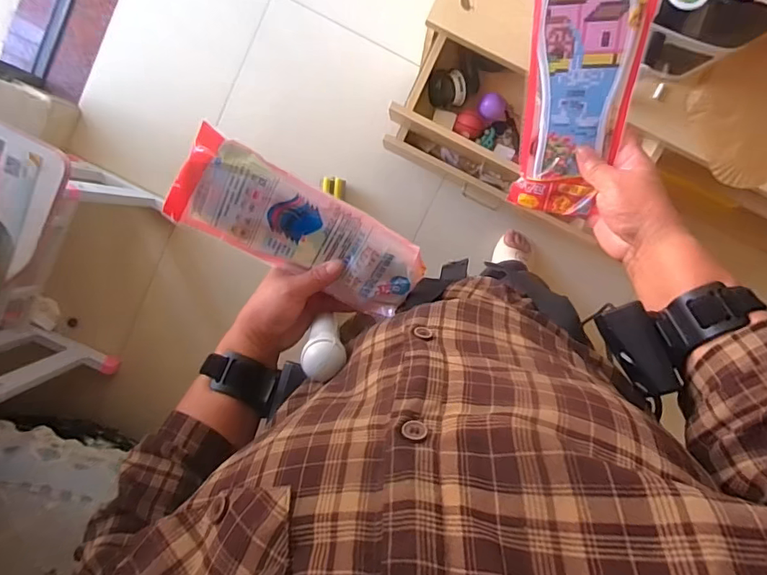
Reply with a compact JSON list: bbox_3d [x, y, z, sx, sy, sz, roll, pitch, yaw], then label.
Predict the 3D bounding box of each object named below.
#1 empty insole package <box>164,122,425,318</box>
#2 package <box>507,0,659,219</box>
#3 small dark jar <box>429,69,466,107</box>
[{"bbox_3d":[-0.075,-0.049,0.431,0.226,0.013,0.089,28,121,-9],"label":"empty insole package"},{"bbox_3d":[0.163,-0.171,0.399,0.087,0.008,0.225,10,122,15],"label":"package"},{"bbox_3d":[0.127,-0.396,0.951,0.074,0.046,0.063,-5,99,-1],"label":"small dark jar"}]

